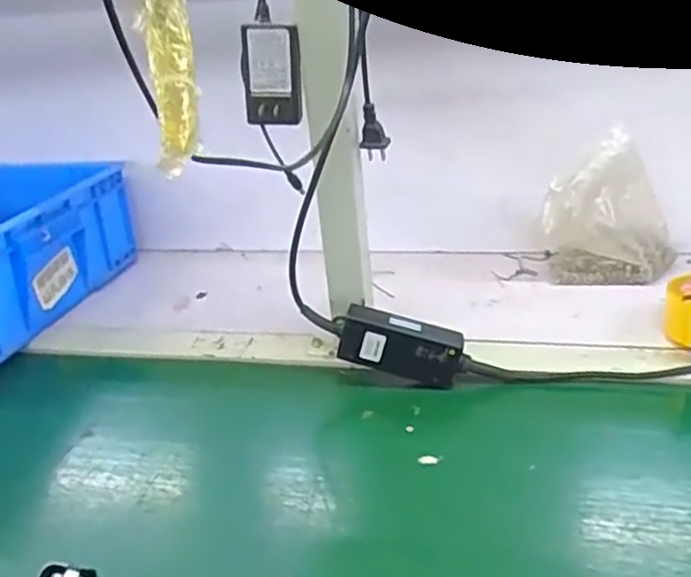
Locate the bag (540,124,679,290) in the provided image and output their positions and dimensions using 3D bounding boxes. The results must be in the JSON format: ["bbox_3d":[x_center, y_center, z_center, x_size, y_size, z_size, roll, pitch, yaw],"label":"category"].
[{"bbox_3d":[0.305,-0.081,0.814,0.144,0.163,0.082,6,29,22],"label":"bag"}]

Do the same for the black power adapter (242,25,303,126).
[{"bbox_3d":[-0.063,-0.184,0.612,0.051,0.080,0.026,-9,27,-6],"label":"black power adapter"}]

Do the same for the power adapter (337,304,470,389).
[{"bbox_3d":[0.056,0.057,0.682,0.120,0.052,0.030,16,29,0],"label":"power adapter"}]

